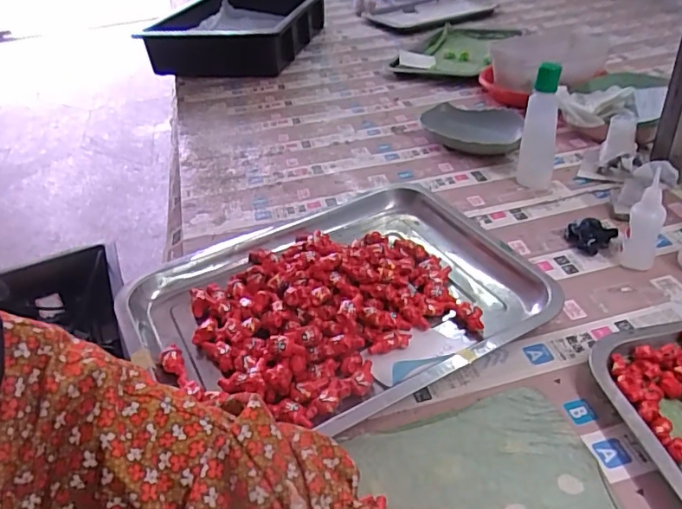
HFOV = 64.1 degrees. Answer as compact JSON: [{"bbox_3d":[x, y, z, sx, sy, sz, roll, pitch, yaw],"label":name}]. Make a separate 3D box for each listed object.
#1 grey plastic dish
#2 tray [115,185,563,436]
[{"bbox_3d":[0.185,-0.176,0.770,0.152,0.030,0.104,18,43,30],"label":"grey plastic dish"},{"bbox_3d":[-0.009,0.041,0.505,0.351,0.038,0.263,-22,39,-19],"label":"tray"}]

